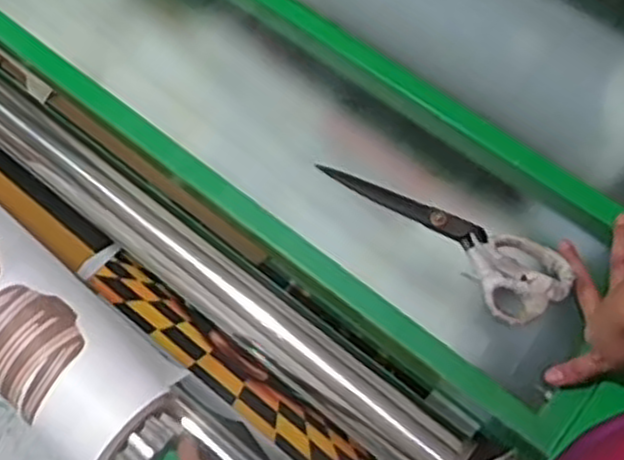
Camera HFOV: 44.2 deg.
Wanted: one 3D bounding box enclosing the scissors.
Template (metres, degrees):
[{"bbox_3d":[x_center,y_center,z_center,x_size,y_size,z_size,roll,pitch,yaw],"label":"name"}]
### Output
[{"bbox_3d":[0.146,-0.008,0.842,0.285,0.022,0.087,39,75,17],"label":"scissors"}]

